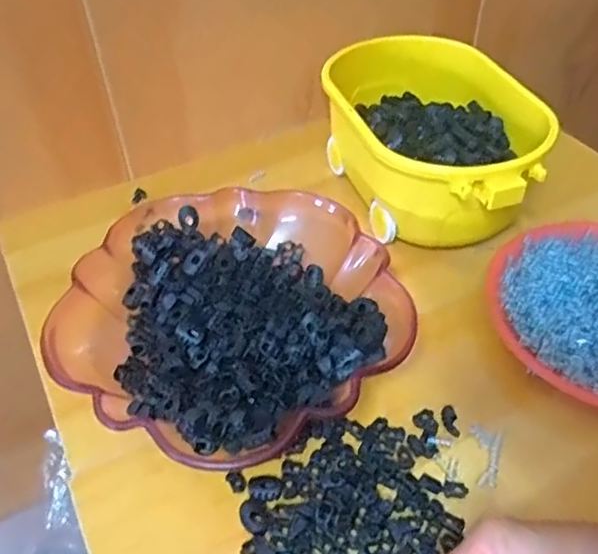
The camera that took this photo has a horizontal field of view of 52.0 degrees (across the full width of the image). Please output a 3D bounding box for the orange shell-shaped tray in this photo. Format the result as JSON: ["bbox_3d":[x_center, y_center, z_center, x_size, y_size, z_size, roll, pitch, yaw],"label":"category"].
[{"bbox_3d":[-0.048,0.021,0.473,0.259,0.050,0.258,25,52,23],"label":"orange shell-shaped tray"}]

